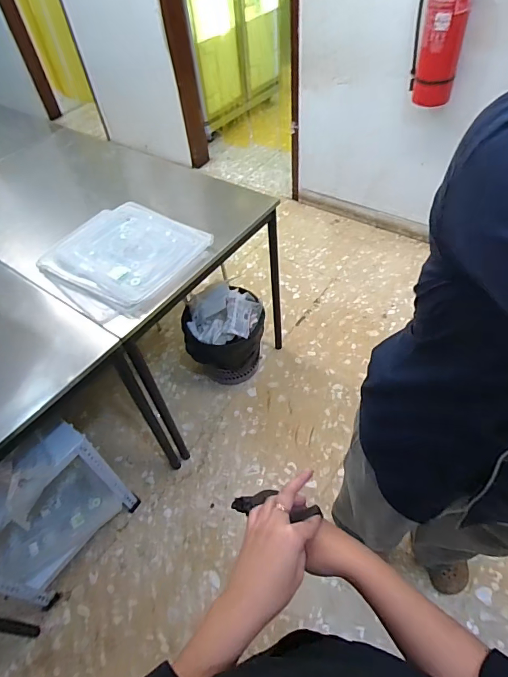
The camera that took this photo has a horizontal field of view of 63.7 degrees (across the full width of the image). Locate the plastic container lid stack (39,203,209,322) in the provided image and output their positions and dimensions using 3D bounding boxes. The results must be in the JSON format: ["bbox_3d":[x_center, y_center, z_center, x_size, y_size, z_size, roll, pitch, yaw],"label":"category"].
[{"bbox_3d":[-0.379,-0.235,1.160,0.406,0.043,0.372,27,58,24],"label":"plastic container lid stack"}]

